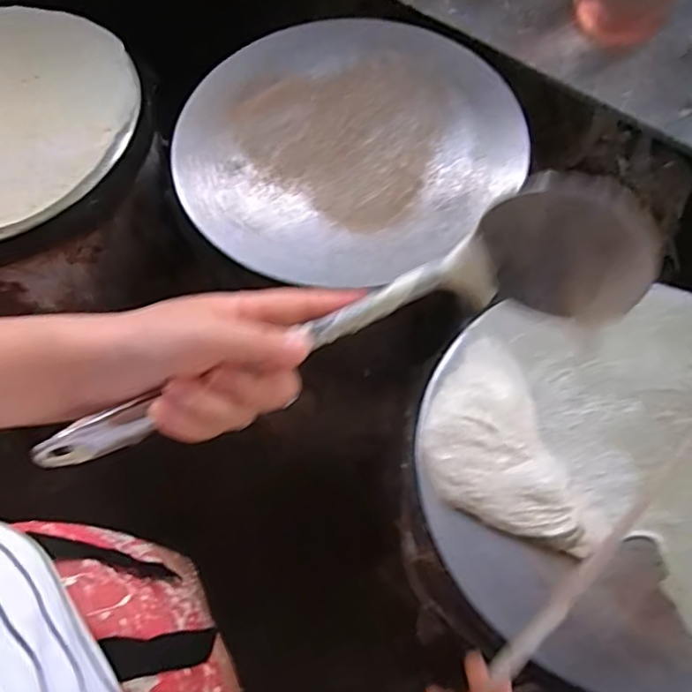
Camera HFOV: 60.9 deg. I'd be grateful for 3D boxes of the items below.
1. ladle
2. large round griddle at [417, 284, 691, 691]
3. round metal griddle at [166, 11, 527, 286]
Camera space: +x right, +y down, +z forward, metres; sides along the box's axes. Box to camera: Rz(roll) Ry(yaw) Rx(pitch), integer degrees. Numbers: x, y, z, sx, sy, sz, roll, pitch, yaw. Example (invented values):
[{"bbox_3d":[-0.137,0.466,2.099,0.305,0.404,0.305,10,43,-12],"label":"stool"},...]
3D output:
[{"bbox_3d":[0.002,-0.002,0.304,0.329,0.090,0.061,-21,67,-6],"label":"ladle"},{"bbox_3d":[0.255,0.110,0.503,0.360,0.028,0.328,0,65,0],"label":"large round griddle"},{"bbox_3d":[0.005,-0.226,0.631,0.344,0.021,0.367,0,65,0],"label":"round metal griddle"}]

